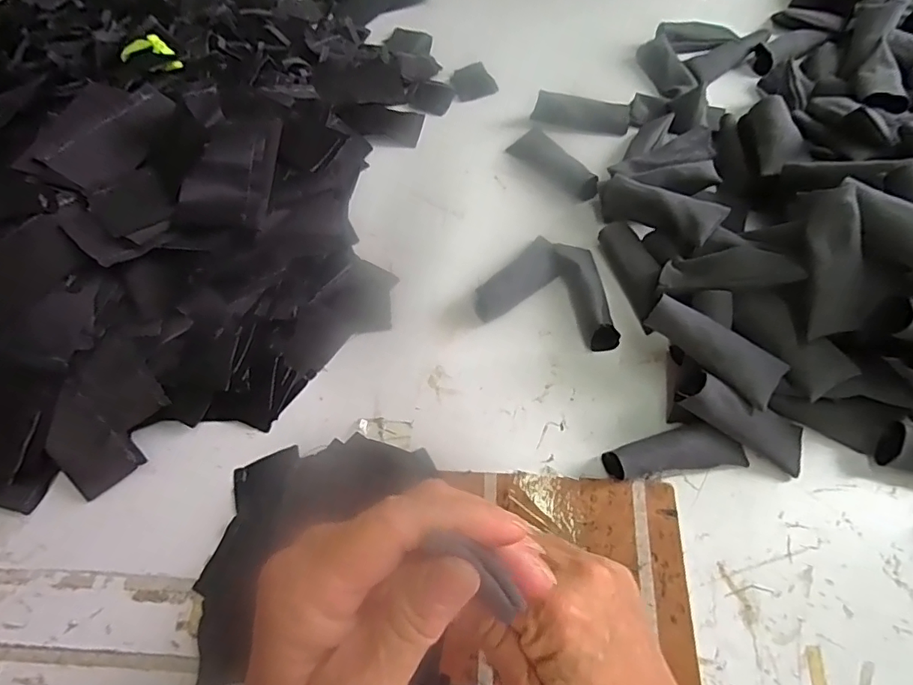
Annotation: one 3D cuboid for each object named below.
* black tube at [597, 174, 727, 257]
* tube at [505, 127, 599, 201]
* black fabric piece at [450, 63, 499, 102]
[{"bbox_3d":[0.179,-0.119,0.473,0.115,0.040,0.039,32,66,33],"label":"black tube"},{"bbox_3d":[0.106,-0.188,0.544,0.032,0.023,0.113,-39,66,-18],"label":"tube"},{"bbox_3d":[0.019,-0.313,0.626,0.050,0.004,0.055,-20,67,-10],"label":"black fabric piece"}]

